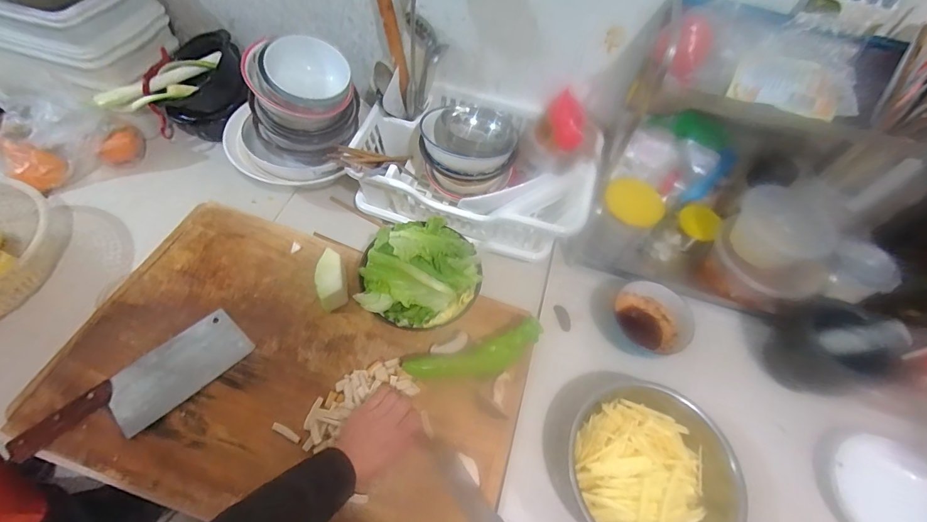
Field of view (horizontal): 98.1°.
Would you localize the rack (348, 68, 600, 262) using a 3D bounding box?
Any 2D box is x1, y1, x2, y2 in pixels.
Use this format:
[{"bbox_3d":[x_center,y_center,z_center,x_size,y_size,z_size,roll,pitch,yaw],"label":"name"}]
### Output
[{"bbox_3d":[0.026,-0.181,0.800,0.437,0.149,0.280,16,58,6],"label":"rack"}]

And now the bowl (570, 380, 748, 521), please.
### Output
[{"bbox_3d":[0.270,0.308,0.583,0.226,0.105,0.246,2,58,-3],"label":"bowl"}]

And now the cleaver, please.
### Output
[{"bbox_3d":[-0.477,0.194,0.597,0.101,0.015,0.300,41,64,19],"label":"cleaver"}]

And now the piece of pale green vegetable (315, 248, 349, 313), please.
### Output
[{"bbox_3d":[-0.226,0.034,0.687,0.049,0.060,0.095,-12,60,-12],"label":"piece of pale green vegetable"}]

